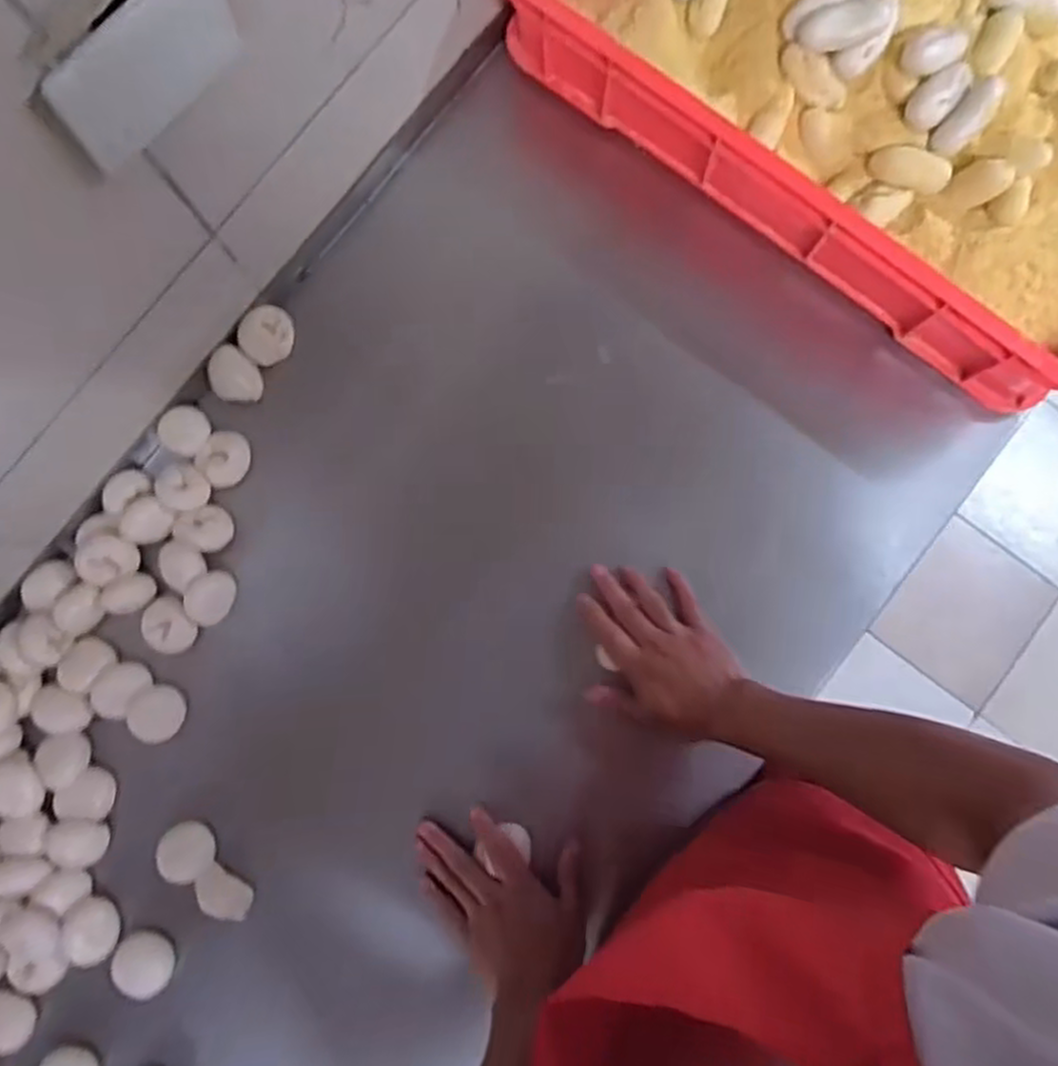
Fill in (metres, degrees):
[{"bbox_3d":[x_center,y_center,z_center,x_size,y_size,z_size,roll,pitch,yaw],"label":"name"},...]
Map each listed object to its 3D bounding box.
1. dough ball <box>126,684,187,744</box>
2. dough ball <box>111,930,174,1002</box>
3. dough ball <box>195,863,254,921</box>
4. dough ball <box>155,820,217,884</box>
[{"bbox_3d":[-0.331,0.161,0.676,0.041,0.026,0.049,-16,84,-1],"label":"dough ball"},{"bbox_3d":[-0.335,0.375,0.659,0.047,0.021,0.053,7,84,1],"label":"dough ball"},{"bbox_3d":[-0.268,0.318,0.665,0.048,0.017,0.036,37,85,4],"label":"dough ball"},{"bbox_3d":[-0.302,0.279,0.664,0.047,0.017,0.049,0,84,1],"label":"dough ball"}]

